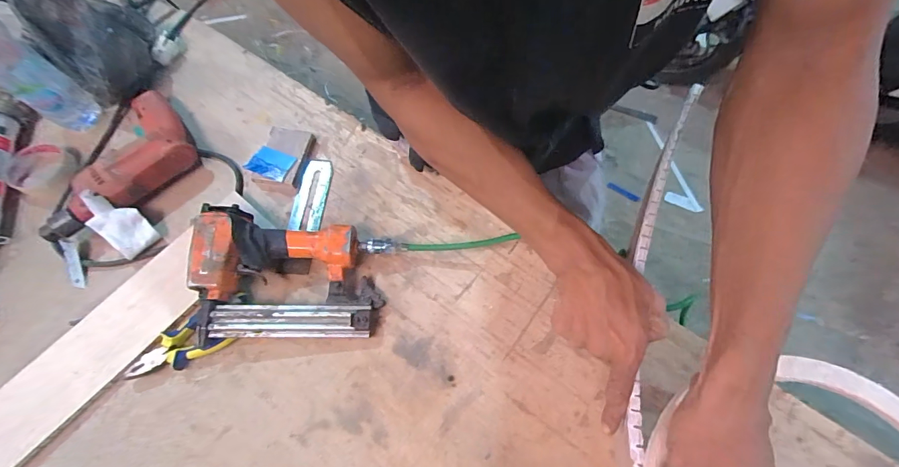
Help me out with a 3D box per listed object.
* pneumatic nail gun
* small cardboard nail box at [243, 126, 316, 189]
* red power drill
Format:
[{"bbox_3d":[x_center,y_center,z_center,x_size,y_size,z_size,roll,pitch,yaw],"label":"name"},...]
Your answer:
[{"bbox_3d":[-0.188,0.049,0.497,0.238,0.073,0.154,-2,65,3],"label":"pneumatic nail gun"},{"bbox_3d":[-0.255,-0.120,0.606,0.076,0.018,0.095,7,67,7],"label":"small cardboard nail box"},{"bbox_3d":[-0.501,-0.107,0.588,0.222,0.067,0.188,-39,69,-12],"label":"red power drill"}]

